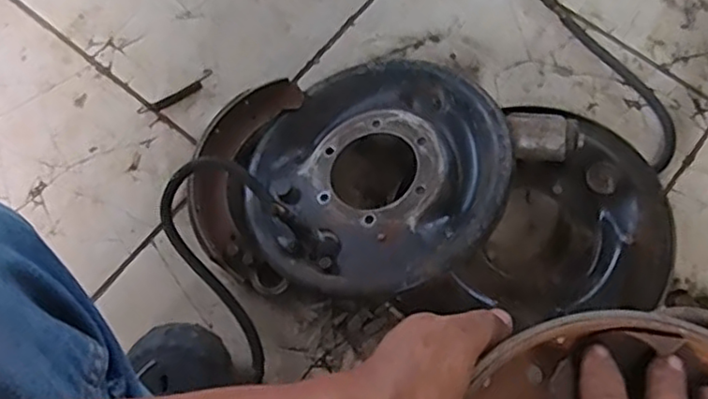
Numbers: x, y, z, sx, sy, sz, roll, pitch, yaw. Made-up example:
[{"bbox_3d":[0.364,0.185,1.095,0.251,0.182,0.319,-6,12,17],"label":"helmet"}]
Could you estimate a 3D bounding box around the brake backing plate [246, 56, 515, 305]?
[{"bbox_3d":[0.024,-0.027,0.665,0.260,0.026,0.265,-8,60,13],"label":"brake backing plate"}]

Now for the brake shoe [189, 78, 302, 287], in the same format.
[{"bbox_3d":[-0.125,-0.028,0.713,0.093,0.037,0.224,11,74,4],"label":"brake shoe"}]

